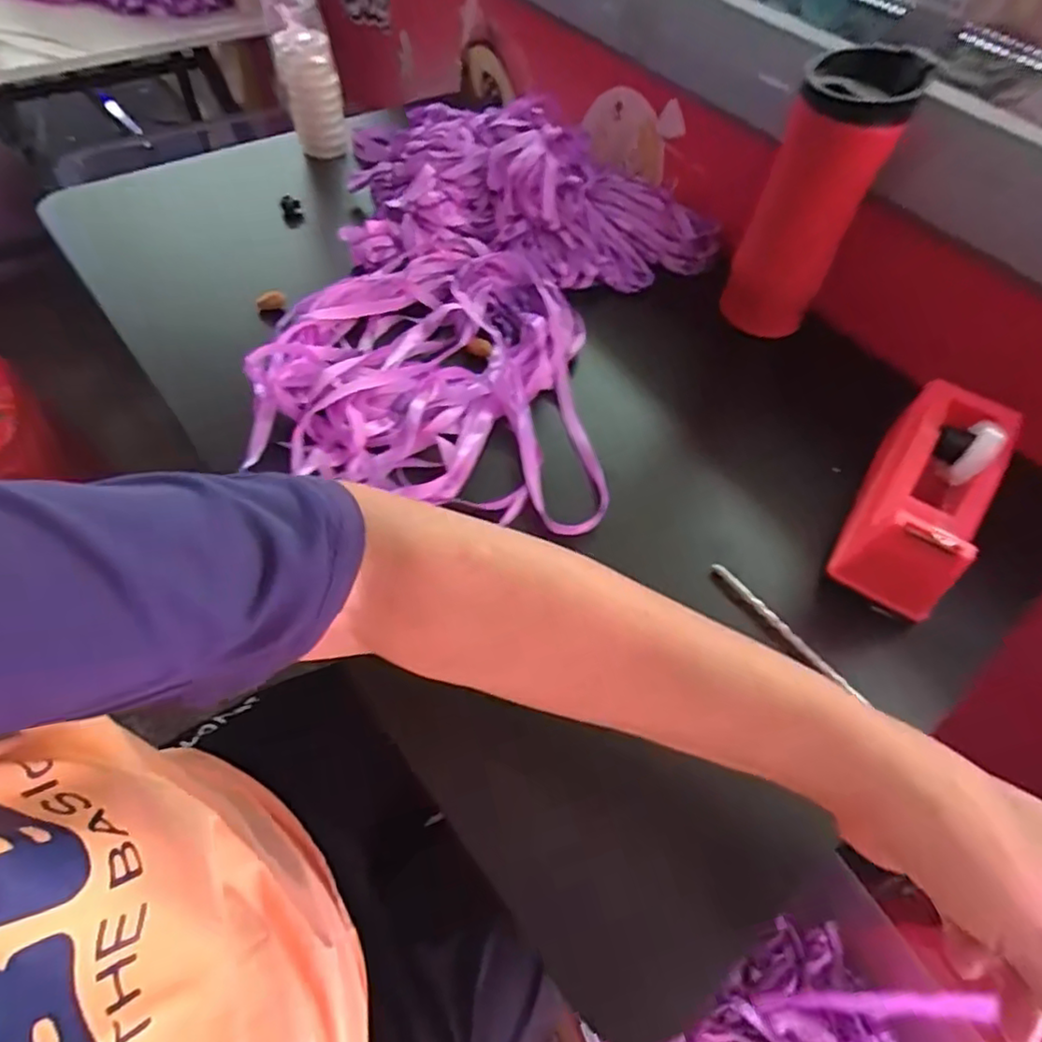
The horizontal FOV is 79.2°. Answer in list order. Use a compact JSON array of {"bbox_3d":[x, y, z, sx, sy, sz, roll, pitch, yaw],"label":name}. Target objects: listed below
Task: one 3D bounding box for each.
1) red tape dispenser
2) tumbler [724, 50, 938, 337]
[{"bbox_3d":[0.257,-0.022,0.398,0.067,0.073,0.160,31,72,15],"label":"red tape dispenser"},{"bbox_3d":[0.220,-0.239,0.478,0.073,0.183,0.062,27,58,13],"label":"tumbler"}]

